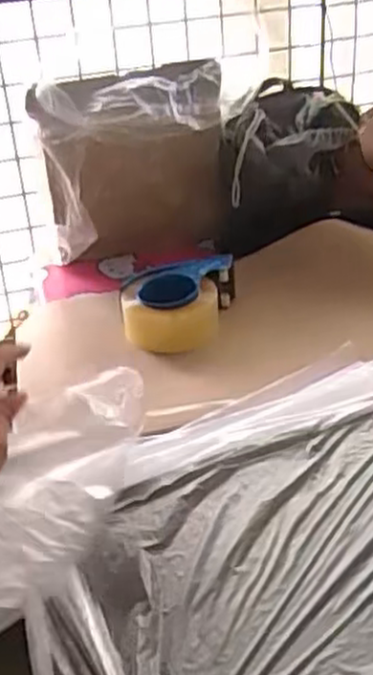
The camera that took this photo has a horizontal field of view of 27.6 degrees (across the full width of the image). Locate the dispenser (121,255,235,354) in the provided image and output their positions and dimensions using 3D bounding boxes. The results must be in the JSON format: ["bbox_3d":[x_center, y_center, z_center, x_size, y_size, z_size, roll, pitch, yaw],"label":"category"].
[{"bbox_3d":[-0.012,-0.051,0.976,0.131,0.063,0.130,3,33,12],"label":"dispenser"}]

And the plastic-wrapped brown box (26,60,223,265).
[{"bbox_3d":[-0.062,-0.242,1.115,0.289,0.264,0.091,-10,32,-9],"label":"plastic-wrapped brown box"}]

